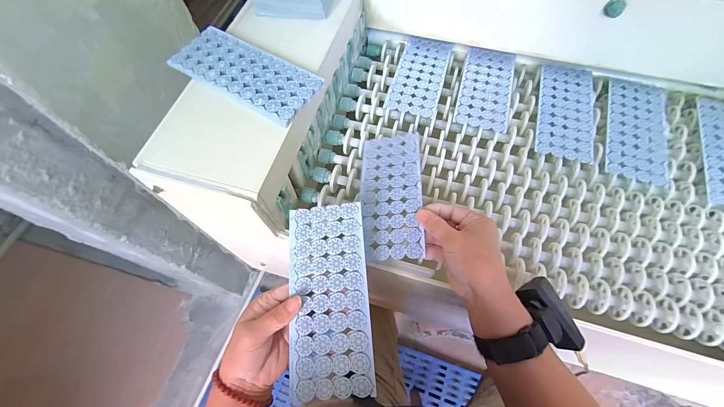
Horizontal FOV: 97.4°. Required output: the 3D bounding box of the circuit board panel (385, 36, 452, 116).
[{"bbox_3d":[0.098,-0.215,0.527,0.077,0.004,0.175,15,63,8],"label":"circuit board panel"}]

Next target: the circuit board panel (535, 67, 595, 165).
[{"bbox_3d":[0.313,-0.146,0.489,0.079,0.006,0.183,15,66,8],"label":"circuit board panel"}]

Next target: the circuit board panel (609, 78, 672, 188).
[{"bbox_3d":[0.411,-0.115,0.471,0.086,0.005,0.189,17,66,9],"label":"circuit board panel"}]

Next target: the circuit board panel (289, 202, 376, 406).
[{"bbox_3d":[-0.034,0.093,0.329,0.081,0.004,0.189,-7,69,7],"label":"circuit board panel"}]

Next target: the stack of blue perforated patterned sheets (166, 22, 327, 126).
[{"bbox_3d":[-0.146,-0.164,0.396,0.187,0.005,0.082,30,69,14],"label":"stack of blue perforated patterned sheets"}]

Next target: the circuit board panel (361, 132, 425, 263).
[{"bbox_3d":[0.036,-0.017,0.410,0.078,0.007,0.189,-6,55,16],"label":"circuit board panel"}]

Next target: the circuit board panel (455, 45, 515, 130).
[{"bbox_3d":[0.201,-0.189,0.514,0.080,0.009,0.172,15,66,8],"label":"circuit board panel"}]

